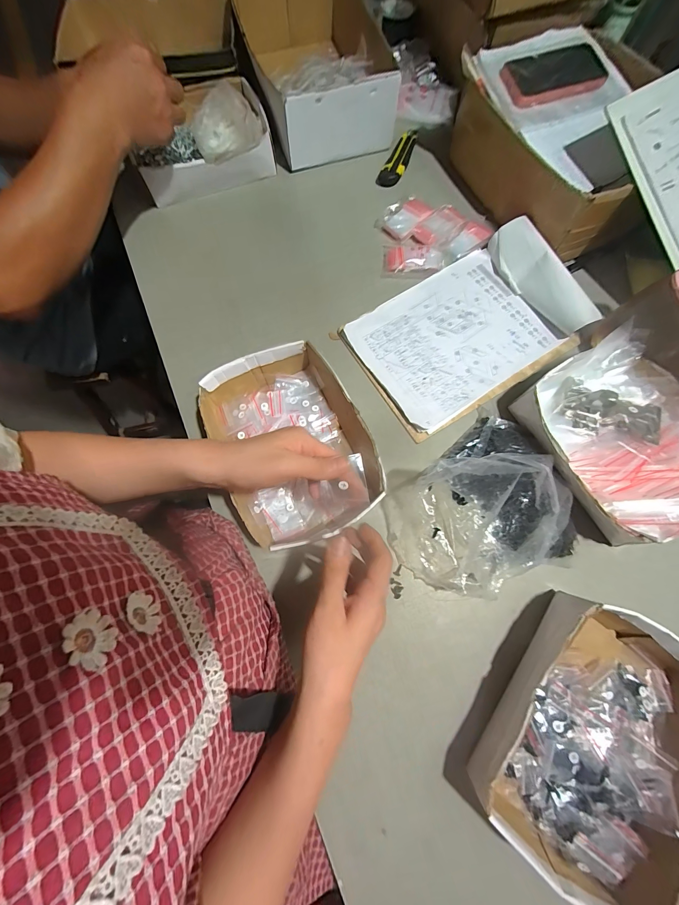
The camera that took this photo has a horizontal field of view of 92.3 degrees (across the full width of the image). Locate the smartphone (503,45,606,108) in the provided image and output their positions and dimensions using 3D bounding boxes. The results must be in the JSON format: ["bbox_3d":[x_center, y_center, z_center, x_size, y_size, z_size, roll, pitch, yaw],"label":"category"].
[{"bbox_3d":[0.319,-0.560,0.485,0.150,0.018,0.072,-17,74,-5],"label":"smartphone"}]

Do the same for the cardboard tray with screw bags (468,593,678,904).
[{"bbox_3d":[0.274,0.300,0.349,0.179,0.069,0.253,33,78,8],"label":"cardboard tray with screw bags"}]

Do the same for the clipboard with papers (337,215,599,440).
[{"bbox_3d":[0.192,-0.192,0.493,0.325,0.053,0.220,-30,76,-8],"label":"clipboard with papers"}]

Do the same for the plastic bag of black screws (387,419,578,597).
[{"bbox_3d":[0.176,0.066,0.392,0.231,0.103,0.196,-25,77,-6],"label":"plastic bag of black screws"}]

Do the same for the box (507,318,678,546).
[{"bbox_3d":[0.373,-0.020,0.420,0.207,0.084,0.245,-32,78,-7],"label":"box"}]

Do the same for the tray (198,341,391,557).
[{"bbox_3d":[-0.064,-0.009,0.433,0.186,0.071,0.247,-25,75,-7],"label":"tray"}]

